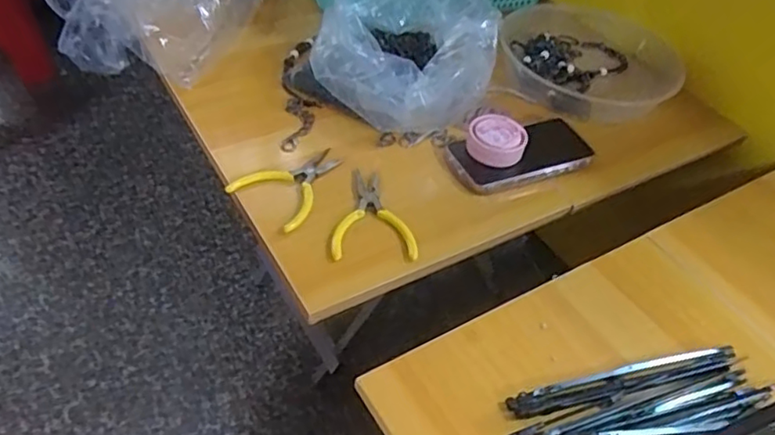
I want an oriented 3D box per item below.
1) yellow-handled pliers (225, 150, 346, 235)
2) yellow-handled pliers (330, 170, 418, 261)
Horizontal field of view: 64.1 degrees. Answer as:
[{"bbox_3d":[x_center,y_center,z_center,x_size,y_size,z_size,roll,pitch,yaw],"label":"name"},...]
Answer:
[{"bbox_3d":[-0.088,-0.039,0.603,0.077,0.012,0.113,28,49,20],"label":"yellow-handled pliers"},{"bbox_3d":[-0.013,-0.006,0.582,0.075,0.012,0.110,3,46,-6],"label":"yellow-handled pliers"}]

